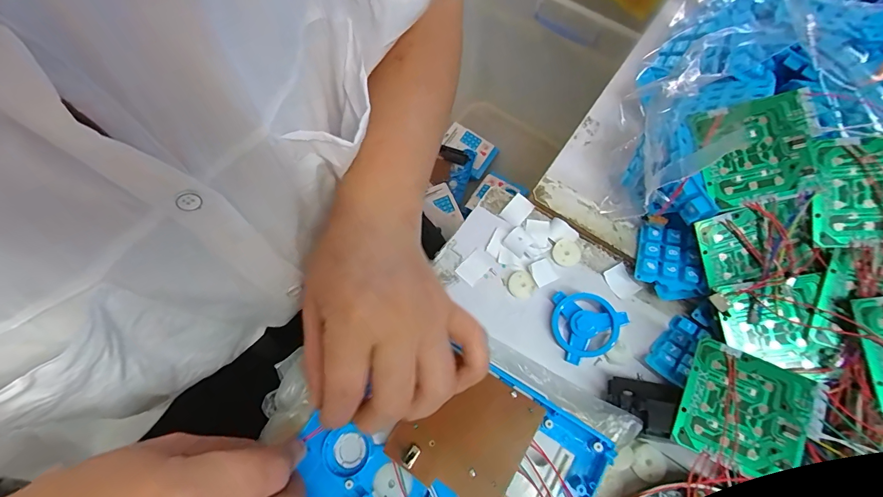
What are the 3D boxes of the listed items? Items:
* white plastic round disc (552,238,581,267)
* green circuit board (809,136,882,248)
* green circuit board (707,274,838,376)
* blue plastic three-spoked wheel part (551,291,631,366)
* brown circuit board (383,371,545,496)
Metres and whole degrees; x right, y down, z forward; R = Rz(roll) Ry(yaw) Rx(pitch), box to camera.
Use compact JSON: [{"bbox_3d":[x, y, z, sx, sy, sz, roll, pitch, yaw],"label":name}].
[{"bbox_3d":[0.106,0.003,0.325,0.023,0.004,0.023,0,68,0],"label":"white plastic round disc"},{"bbox_3d":[0.288,-0.036,0.248,0.075,0.009,0.072,-2,89,19],"label":"green circuit board"},{"bbox_3d":[0.230,0.053,0.265,0.061,0.009,0.064,-6,84,17],"label":"green circuit board"},{"bbox_3d":[0.111,0.055,0.295,0.053,0.012,0.053,-28,71,15],"label":"blue plastic three-spoked wheel part"},{"bbox_3d":[0.015,0.112,0.234,0.070,0.004,0.073,29,72,16],"label":"brown circuit board"}]

